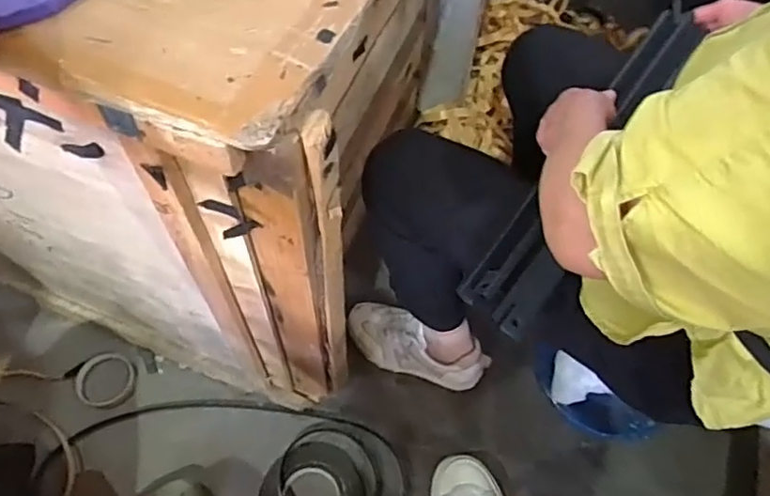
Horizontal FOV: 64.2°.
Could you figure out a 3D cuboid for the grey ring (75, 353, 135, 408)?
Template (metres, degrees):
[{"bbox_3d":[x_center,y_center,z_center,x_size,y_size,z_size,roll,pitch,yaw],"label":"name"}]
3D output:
[{"bbox_3d":[-0.421,0.199,0.924,0.083,0.011,0.082,2,60,-3],"label":"grey ring"}]

